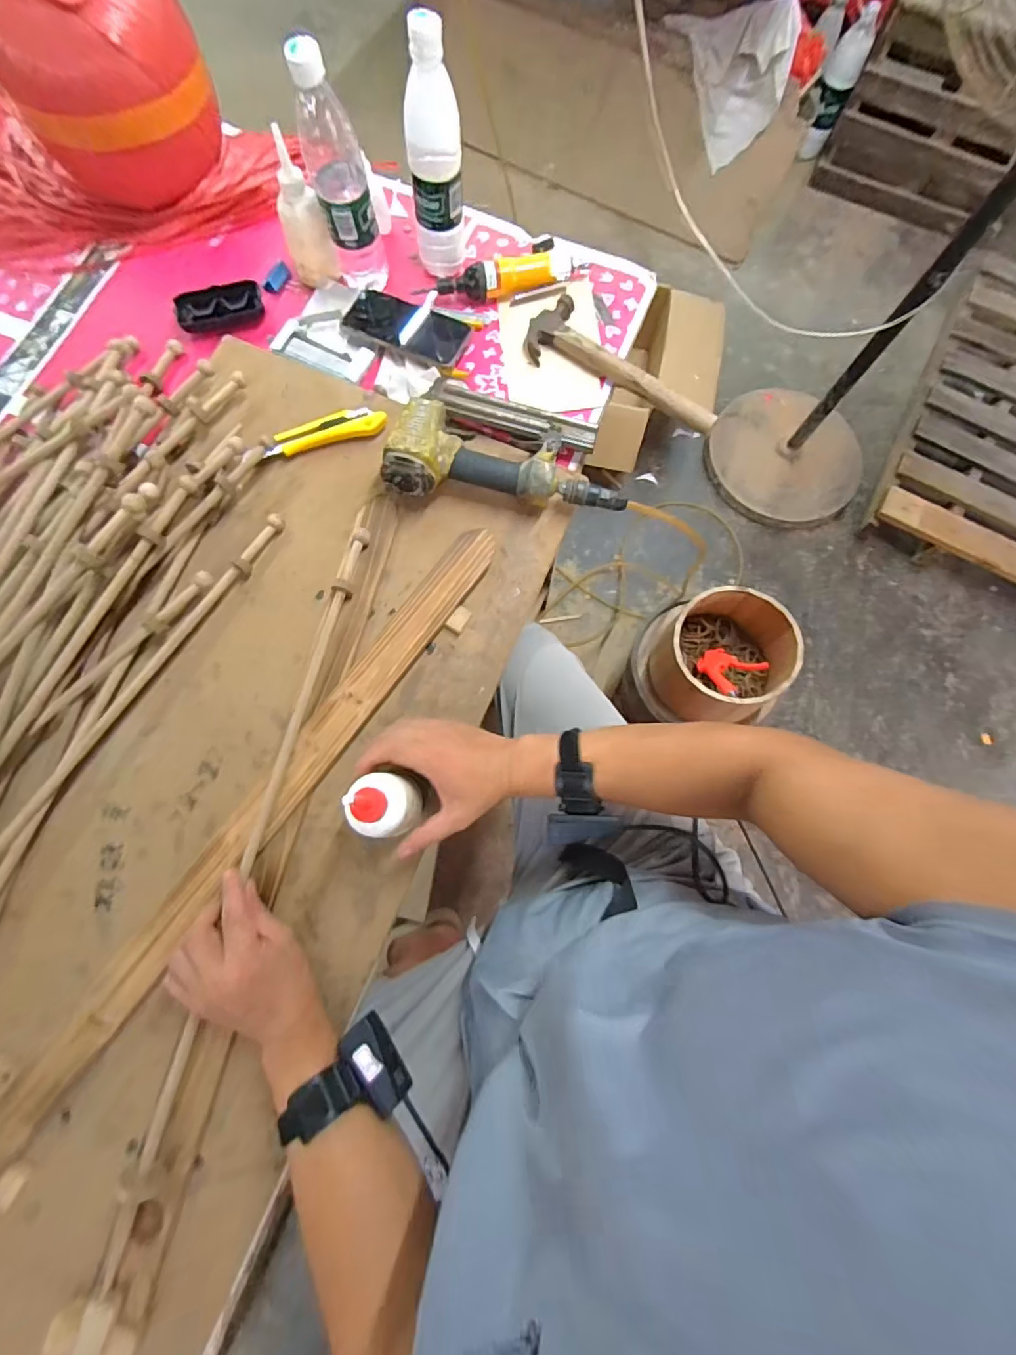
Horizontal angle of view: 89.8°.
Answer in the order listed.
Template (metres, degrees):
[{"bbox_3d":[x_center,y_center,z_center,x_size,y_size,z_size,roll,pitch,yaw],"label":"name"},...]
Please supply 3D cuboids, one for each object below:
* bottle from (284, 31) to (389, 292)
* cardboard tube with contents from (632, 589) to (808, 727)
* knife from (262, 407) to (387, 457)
[{"bbox_3d":[-0.195,-0.572,0.598,0.068,0.229,0.056,-13,77,-5],"label":"bottle"},{"bbox_3d":[0.372,-0.035,0.932,0.232,0.175,0.217,0,76,-2],"label":"cardboard tube with contents"},{"bbox_3d":[-0.224,-0.303,0.621,0.146,0.020,0.036,-19,78,-6],"label":"knife"}]

